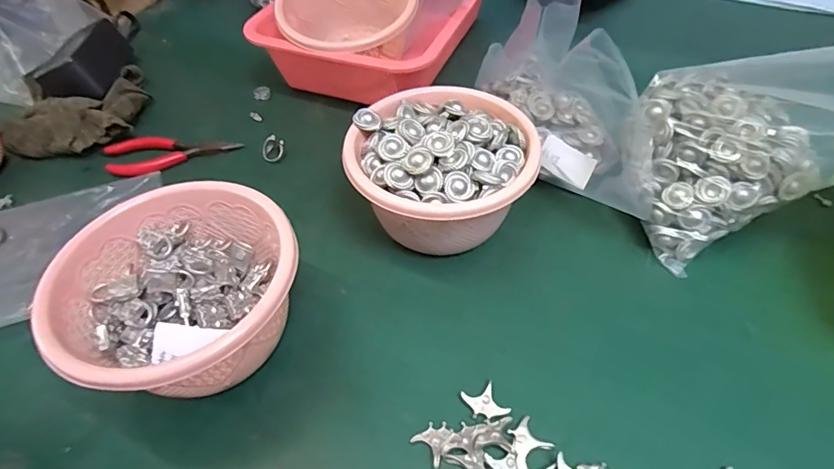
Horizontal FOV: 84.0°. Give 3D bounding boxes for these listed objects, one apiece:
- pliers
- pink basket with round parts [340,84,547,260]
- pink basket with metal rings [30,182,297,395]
[{"bbox_3d":[-0.260,-0.086,0.489,0.135,0.015,0.045,-9,51,-4],"label":"pliers"},{"bbox_3d":[0.020,-0.052,0.384,0.141,0.091,0.142,-1,51,2],"label":"pink basket with round parts"},{"bbox_3d":[-0.148,0.041,0.318,0.143,0.083,0.132,-1,51,2],"label":"pink basket with metal rings"}]

